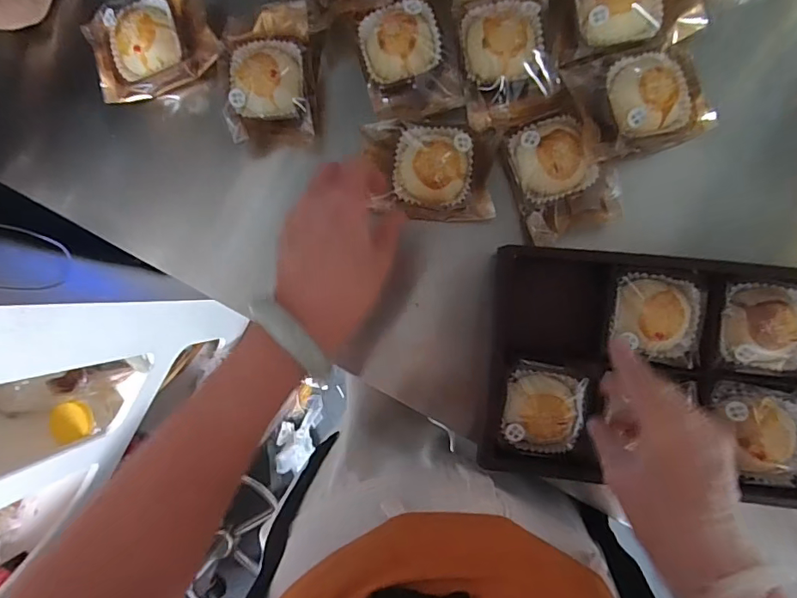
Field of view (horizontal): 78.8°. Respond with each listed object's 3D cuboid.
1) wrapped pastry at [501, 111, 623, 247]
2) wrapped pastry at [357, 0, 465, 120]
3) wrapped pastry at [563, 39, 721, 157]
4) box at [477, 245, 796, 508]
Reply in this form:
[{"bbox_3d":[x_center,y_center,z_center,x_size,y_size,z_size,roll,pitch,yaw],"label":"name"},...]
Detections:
[{"bbox_3d":[0.134,-0.101,0.395,0.077,0.028,0.097,-22,89,5],"label":"wrapped pastry"},{"bbox_3d":[0.006,-0.206,0.413,0.074,0.027,0.101,-15,89,5],"label":"wrapped pastry"},{"bbox_3d":[0.198,-0.161,0.388,0.110,0.029,0.082,-20,89,5],"label":"wrapped pastry"},{"bbox_3d":[0.201,0.059,0.388,0.254,0.044,0.182,5,93,4],"label":"box"}]

